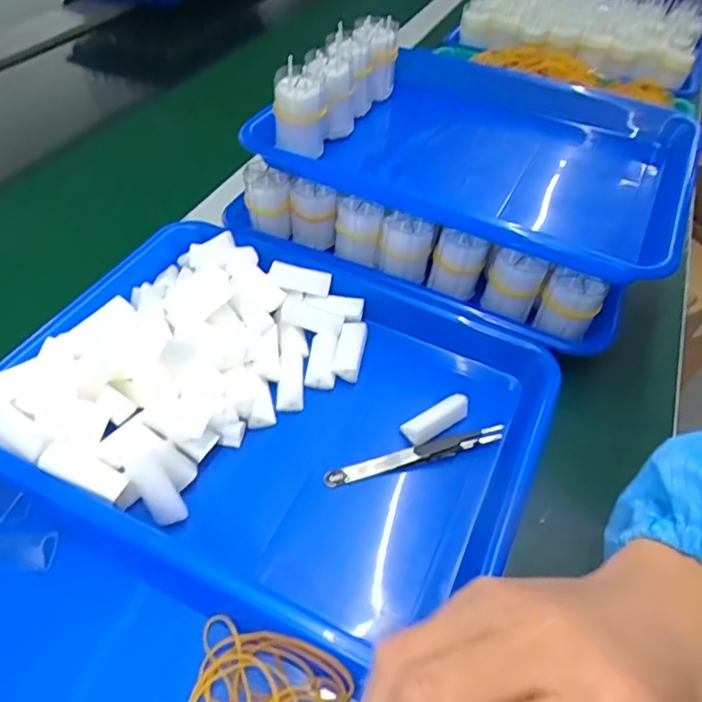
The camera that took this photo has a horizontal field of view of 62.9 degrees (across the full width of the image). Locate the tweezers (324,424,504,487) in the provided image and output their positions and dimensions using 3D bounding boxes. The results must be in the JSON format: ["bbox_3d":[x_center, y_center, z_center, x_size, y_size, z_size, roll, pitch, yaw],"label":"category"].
[{"bbox_3d":[0.042,0.066,0.365,0.119,0.018,0.013,-11,50,-13],"label":"tweezers"}]

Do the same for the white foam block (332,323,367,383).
[{"bbox_3d":[-0.001,0.000,0.421,0.020,0.016,0.050,10,48,5],"label":"white foam block"}]

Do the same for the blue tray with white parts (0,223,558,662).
[{"bbox_3d":[-0.041,0.029,0.378,0.316,0.064,0.238,23,51,16],"label":"blue tray with white parts"}]

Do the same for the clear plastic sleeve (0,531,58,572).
[{"bbox_3d":[-0.186,0.108,0.309,0.050,0.010,0.018,0,48,-4],"label":"clear plastic sleeve"}]

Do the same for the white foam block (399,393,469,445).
[{"bbox_3d":[0.057,0.044,0.376,0.046,0.012,0.017,-25,54,-23],"label":"white foam block"}]

